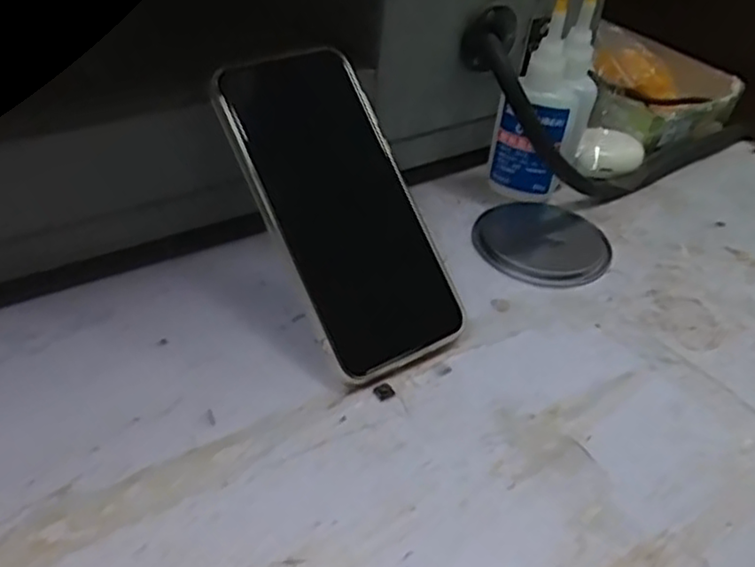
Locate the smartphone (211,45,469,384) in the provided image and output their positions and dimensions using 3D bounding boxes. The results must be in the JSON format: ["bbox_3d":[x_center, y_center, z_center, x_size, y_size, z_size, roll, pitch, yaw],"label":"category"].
[{"bbox_3d":[-0.018,-0.039,0.351,0.079,0.015,0.166,-22,84,-30],"label":"smartphone"}]

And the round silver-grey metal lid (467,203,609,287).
[{"bbox_3d":[0.100,-0.026,0.430,0.078,0.005,0.080,3,39,-3],"label":"round silver-grey metal lid"}]

